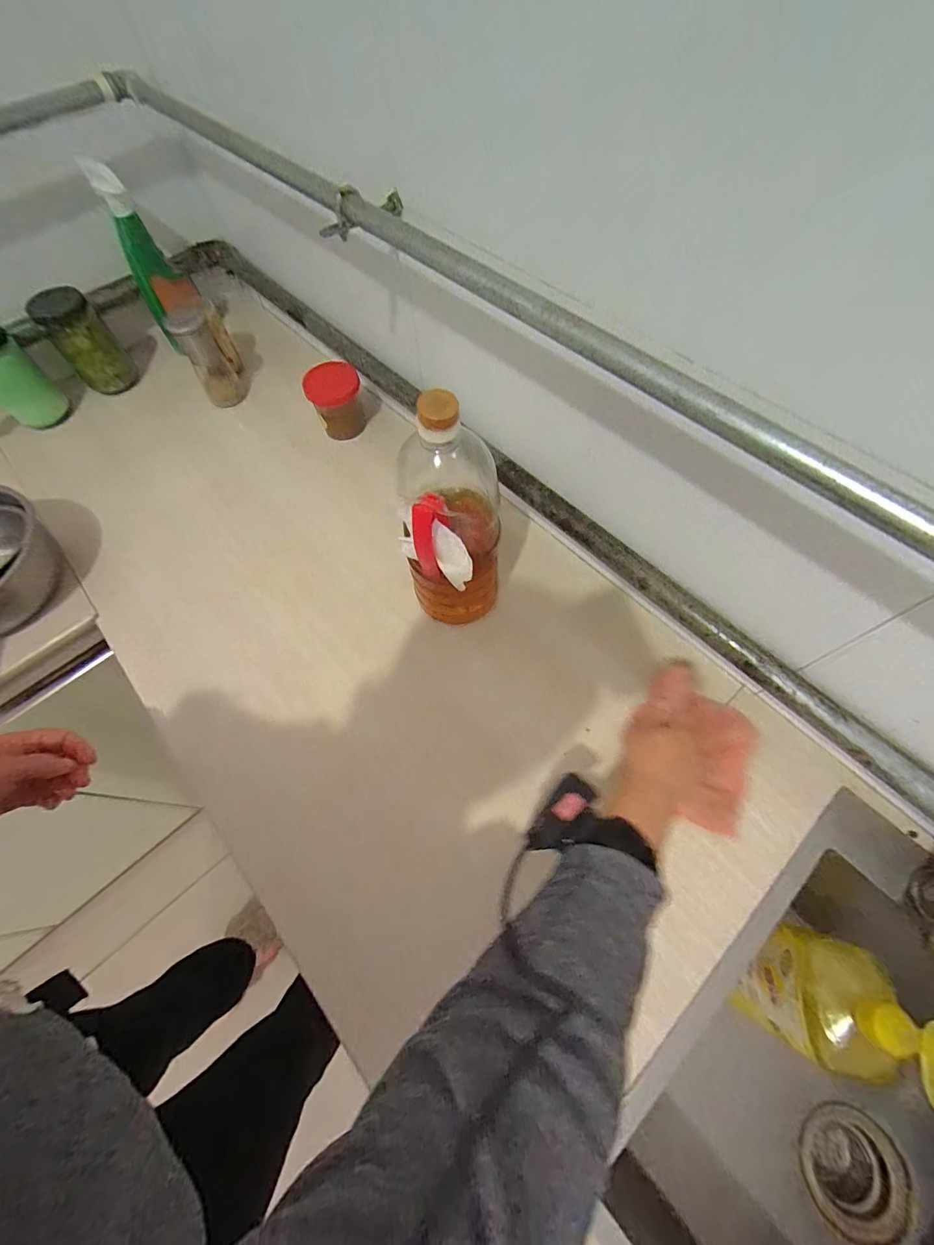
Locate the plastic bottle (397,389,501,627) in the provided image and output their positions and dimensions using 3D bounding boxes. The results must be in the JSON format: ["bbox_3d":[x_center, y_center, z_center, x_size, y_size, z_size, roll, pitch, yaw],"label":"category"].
[{"bbox_3d":[-0.014,-0.099,0.476,0.091,0.287,0.116,5,65,6],"label":"plastic bottle"}]

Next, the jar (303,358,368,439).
[{"bbox_3d":[-0.200,-0.349,0.721,0.093,0.096,0.086,-1,64,3],"label":"jar"}]

